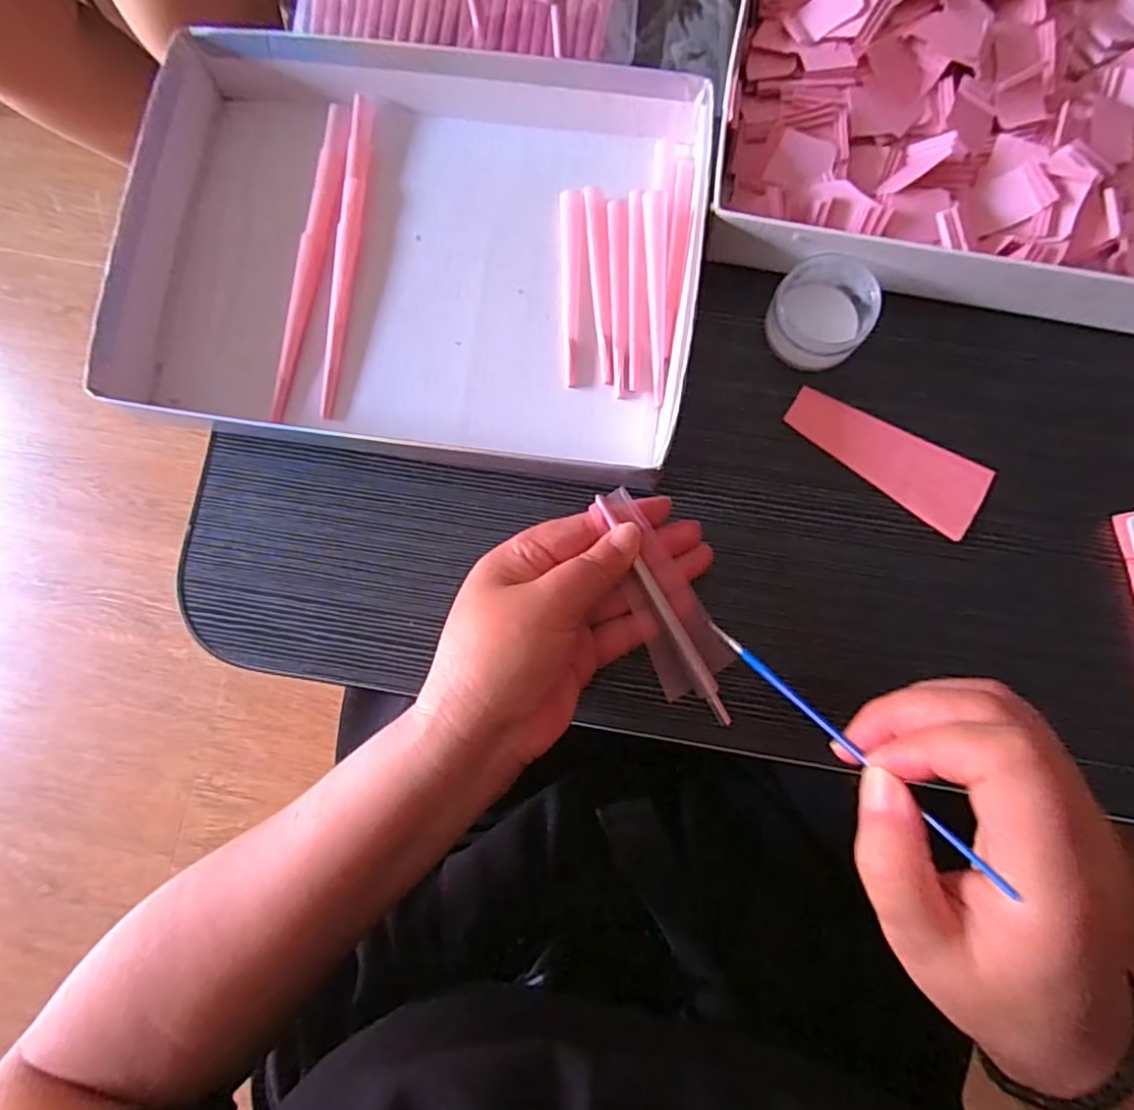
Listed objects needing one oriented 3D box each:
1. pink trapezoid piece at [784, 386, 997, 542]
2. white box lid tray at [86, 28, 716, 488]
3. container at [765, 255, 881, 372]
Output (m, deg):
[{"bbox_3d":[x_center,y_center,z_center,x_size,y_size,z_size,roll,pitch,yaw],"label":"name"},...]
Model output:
[{"bbox_3d":[0.167,-0.050,0.333,0.107,0.005,0.039,28,86,5],"label":"pink trapezoid piece"},{"bbox_3d":[-0.079,-0.172,0.341,0.299,0.035,0.236,9,85,3],"label":"white box lid tray"},{"bbox_3d":[0.132,-0.126,0.330,0.050,0.027,0.054,0,84,2],"label":"container"}]

